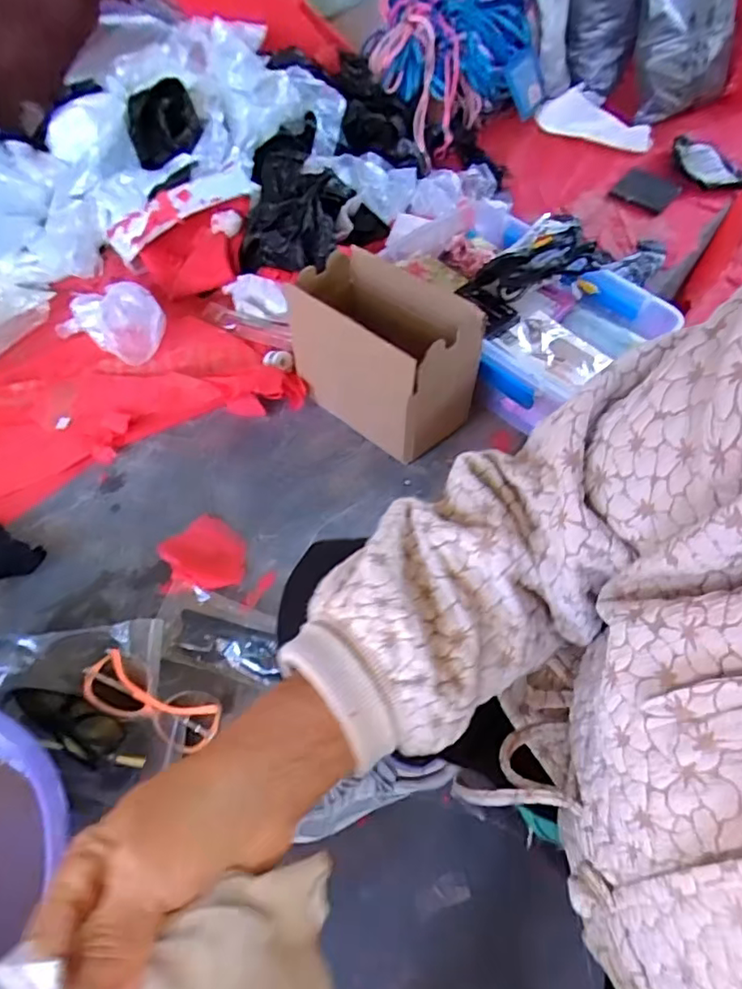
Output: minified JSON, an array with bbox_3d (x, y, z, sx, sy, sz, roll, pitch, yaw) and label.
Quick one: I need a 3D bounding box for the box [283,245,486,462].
[{"bbox_3d":[0.011,-0.164,0.706,0.135,0.177,0.197,-36,64,-22],"label":"box"}]

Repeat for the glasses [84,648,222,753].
[{"bbox_3d":[-0.211,0.199,0.560,0.135,0.033,0.053,21,59,12],"label":"glasses"}]

